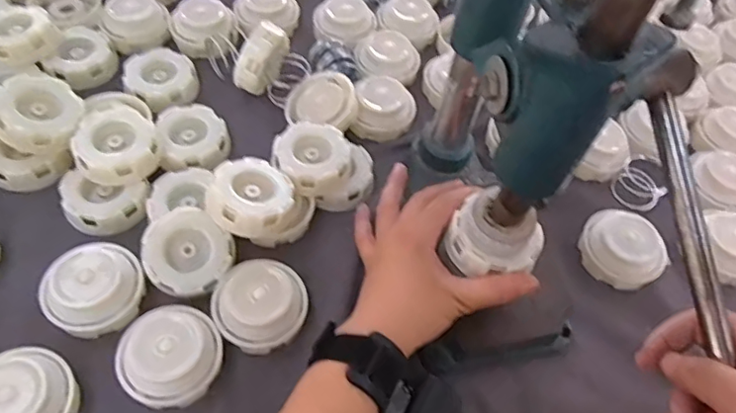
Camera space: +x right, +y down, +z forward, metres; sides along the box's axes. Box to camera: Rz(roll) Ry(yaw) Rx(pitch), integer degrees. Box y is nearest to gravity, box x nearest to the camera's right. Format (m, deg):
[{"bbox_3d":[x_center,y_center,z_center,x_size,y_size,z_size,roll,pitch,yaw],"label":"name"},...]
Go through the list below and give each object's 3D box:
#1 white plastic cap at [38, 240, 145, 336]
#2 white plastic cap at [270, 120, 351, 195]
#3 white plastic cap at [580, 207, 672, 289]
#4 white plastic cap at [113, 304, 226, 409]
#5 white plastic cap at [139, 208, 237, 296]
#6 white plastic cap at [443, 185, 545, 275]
[{"bbox_3d":[-0.194,0.058,0.390,0.056,0.033,0.066,40,62,23],"label":"white plastic cap"},{"bbox_3d":[-0.046,-0.043,0.455,0.062,0.018,0.064,4,58,-7],"label":"white plastic cap"},{"bbox_3d":[0.208,0.033,0.451,0.065,0.038,0.054,35,60,21],"label":"white plastic cap"},{"bbox_3d":[-0.132,0.099,0.369,0.059,0.033,0.064,1,54,-2],"label":"white plastic cap"},{"bbox_3d":[-0.132,0.033,0.404,0.060,0.015,0.060,4,76,-15],"label":"white plastic cap"},{"bbox_3d":[0.088,0.017,0.372,0.062,0.046,0.050,28,58,17],"label":"white plastic cap"}]

